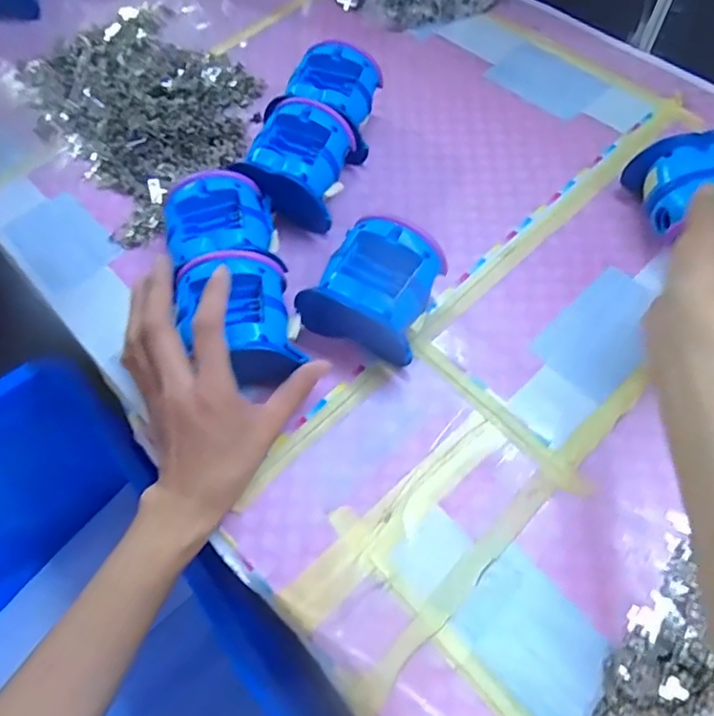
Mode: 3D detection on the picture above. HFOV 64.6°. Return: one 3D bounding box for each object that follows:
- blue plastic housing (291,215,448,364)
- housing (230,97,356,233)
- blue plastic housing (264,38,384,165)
[{"bbox_3d":[0.014,-0.050,0.428,0.094,0.063,0.092,26,68,16],"label":"blue plastic housing"},{"bbox_3d":[-0.050,-0.168,0.496,0.079,0.064,0.102,18,66,12],"label":"housing"},{"bbox_3d":[-0.023,-0.233,0.527,0.090,0.063,0.096,22,66,14],"label":"blue plastic housing"}]

